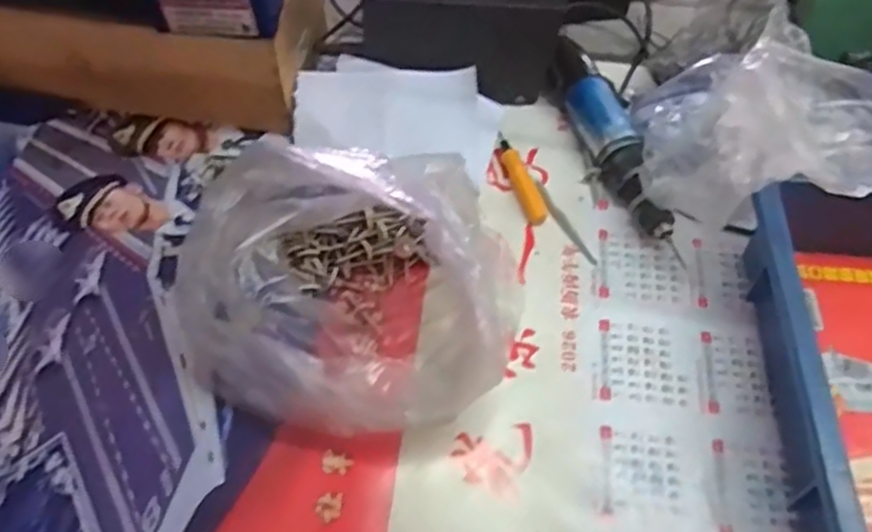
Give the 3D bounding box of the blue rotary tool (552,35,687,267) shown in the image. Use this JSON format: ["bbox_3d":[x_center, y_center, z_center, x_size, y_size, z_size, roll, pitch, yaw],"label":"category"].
[{"bbox_3d":[0.144,-0.101,0.577,0.052,0.045,0.219,-13,56,-10],"label":"blue rotary tool"}]

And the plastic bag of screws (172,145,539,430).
[{"bbox_3d":[-0.055,0.010,0.459,0.226,0.107,0.180,-6,55,-5],"label":"plastic bag of screws"}]

